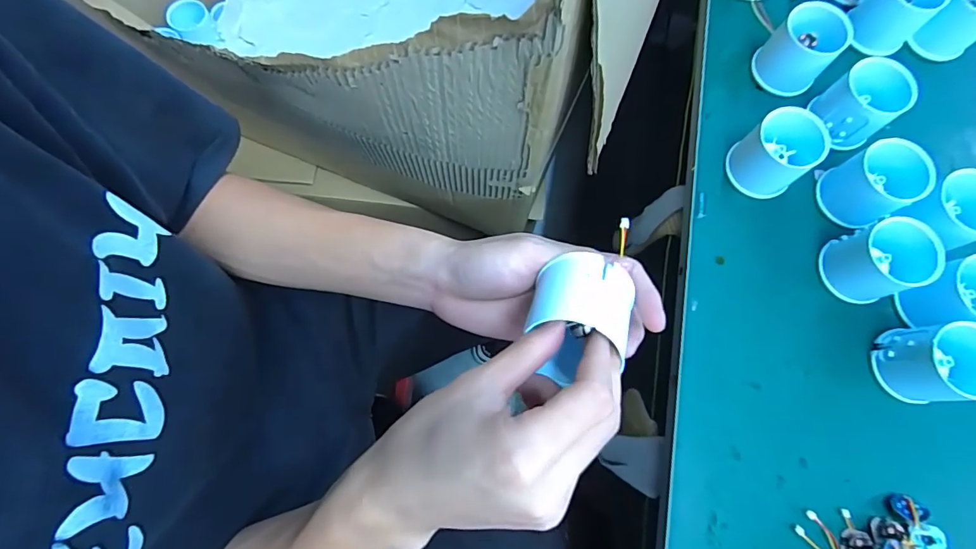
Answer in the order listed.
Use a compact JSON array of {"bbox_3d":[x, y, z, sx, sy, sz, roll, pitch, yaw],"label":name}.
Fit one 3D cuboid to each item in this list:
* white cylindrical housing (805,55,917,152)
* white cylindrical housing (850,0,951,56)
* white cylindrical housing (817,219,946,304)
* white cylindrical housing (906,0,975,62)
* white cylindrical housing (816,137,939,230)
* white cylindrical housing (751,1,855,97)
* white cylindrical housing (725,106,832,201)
[{"bbox_3d":[0.307,-0.142,0.388,0.054,0.046,0.054,0,76,-1],"label":"white cylindrical housing"},{"bbox_3d":[0.368,-0.239,0.423,0.052,0.057,0.052,0,76,-1],"label":"white cylindrical housing"},{"bbox_3d":[0.297,-0.010,0.358,0.048,0.058,0.052,0,76,-1],"label":"white cylindrical housing"},{"bbox_3d":[0.415,-0.227,0.413,0.060,0.051,0.050,-40,80,-10],"label":"white cylindrical housing"},{"bbox_3d":[0.304,-0.071,0.374,0.051,0.057,0.052,0,76,-1],"label":"white cylindrical housing"},{"bbox_3d":[0.270,-0.195,0.406,0.051,0.054,0.052,0,76,-1],"label":"white cylindrical housing"},{"bbox_3d":[0.232,-0.097,0.380,0.050,0.057,0.051,0,76,-1],"label":"white cylindrical housing"}]

